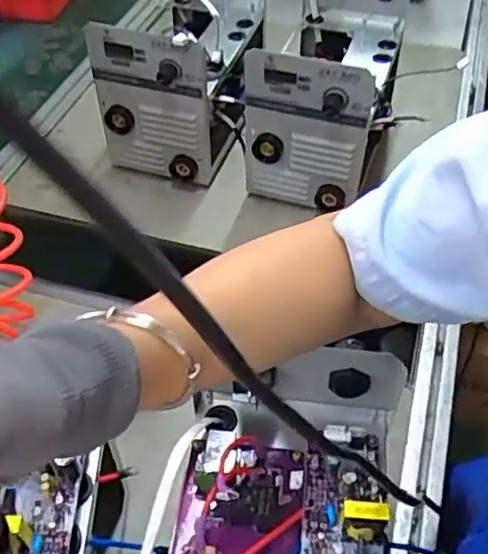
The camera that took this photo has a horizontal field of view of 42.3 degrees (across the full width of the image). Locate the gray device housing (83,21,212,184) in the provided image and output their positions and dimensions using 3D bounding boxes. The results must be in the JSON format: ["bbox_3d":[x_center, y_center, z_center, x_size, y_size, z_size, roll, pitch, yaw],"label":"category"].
[{"bbox_3d":[-0.122,-0.213,0.818,0.150,0.226,0.043,18,51,15],"label":"gray device housing"}]

